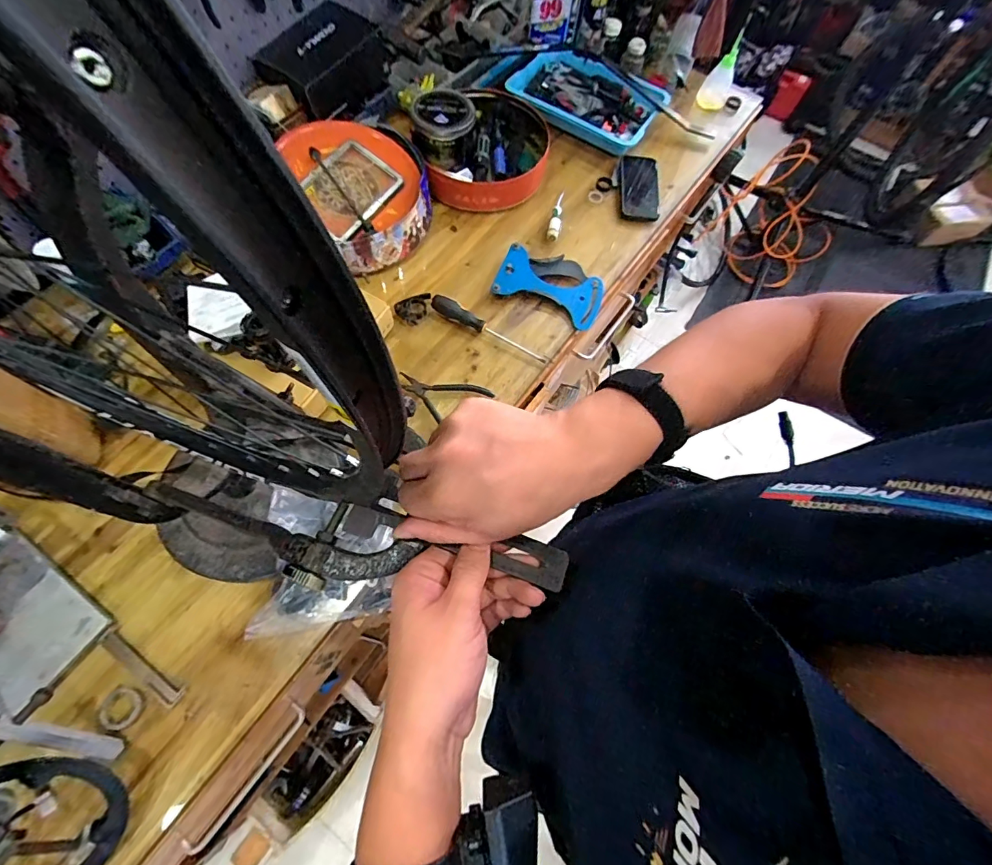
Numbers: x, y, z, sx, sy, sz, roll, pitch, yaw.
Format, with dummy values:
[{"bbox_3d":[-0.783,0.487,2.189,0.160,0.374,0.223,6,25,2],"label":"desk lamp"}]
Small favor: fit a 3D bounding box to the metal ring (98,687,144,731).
[{"bbox_3d":[-0.458,0.337,0.554,0.049,0.006,0.045,1,66,-3],"label":"metal ring"}]

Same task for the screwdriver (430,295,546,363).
[{"bbox_3d":[-0.016,-0.179,0.778,0.218,0.033,0.026,29,68,9],"label":"screwdriver"}]

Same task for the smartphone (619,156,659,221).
[{"bbox_3d":[0.304,-0.519,0.969,0.084,0.016,0.167,8,73,-5],"label":"smartphone"}]

